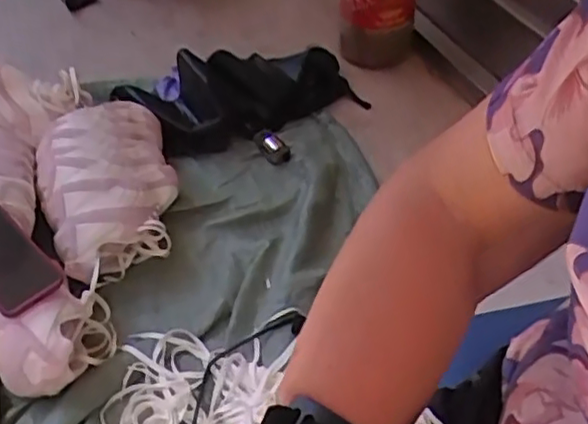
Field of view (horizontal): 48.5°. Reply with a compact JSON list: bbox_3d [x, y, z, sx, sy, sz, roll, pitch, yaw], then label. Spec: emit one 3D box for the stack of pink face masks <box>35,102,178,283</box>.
[{"bbox_3d":[-0.294,-0.054,1.028,0.201,0.132,0.335,-15,47,-14],"label":"stack of pink face masks"}]

